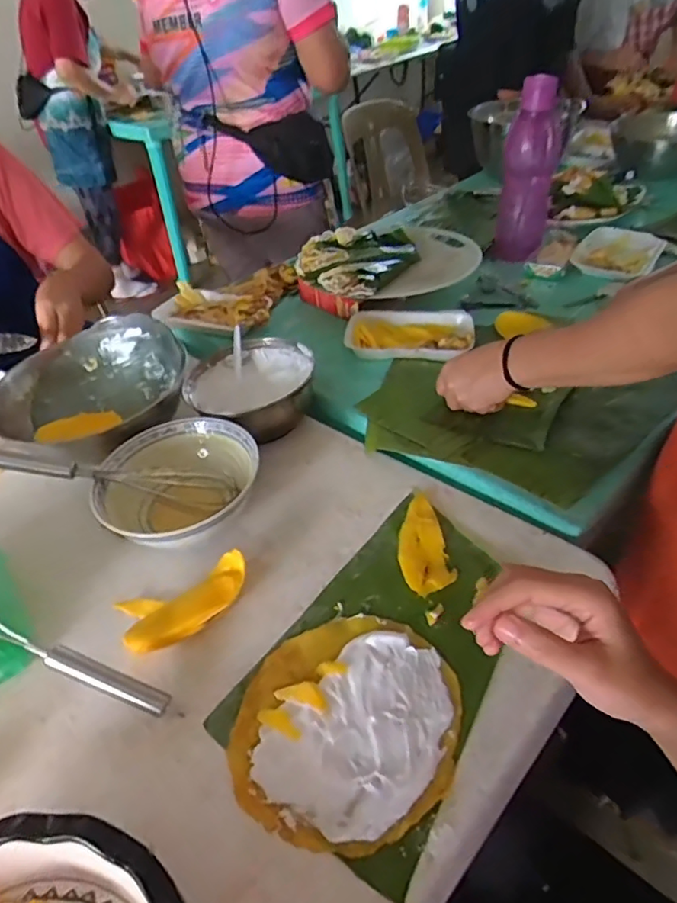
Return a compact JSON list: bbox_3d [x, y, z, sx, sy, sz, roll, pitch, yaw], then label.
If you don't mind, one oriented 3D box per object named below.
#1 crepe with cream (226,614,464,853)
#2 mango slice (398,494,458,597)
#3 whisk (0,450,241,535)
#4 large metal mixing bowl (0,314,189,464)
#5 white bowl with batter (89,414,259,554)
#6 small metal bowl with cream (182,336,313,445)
[{"bbox_3d":[0.006,0.208,0.438,0.168,0.018,0.167,-4,41,3],"label":"crepe with cream"},{"bbox_3d":[0.080,0.089,0.550,0.048,0.012,0.112,-9,41,-4],"label":"mango slice"},{"bbox_3d":[-0.249,0.024,0.597,0.279,0.050,0.060,12,41,-6],"label":"whisk"},{"bbox_3d":[-0.312,-0.073,0.717,0.225,0.089,0.213,-4,41,3],"label":"large metal mixing bowl"},{"bbox_3d":[-0.165,0.039,0.606,0.168,0.065,0.158,-4,41,3],"label":"white bowl with batter"},{"bbox_3d":[-0.113,-0.072,0.718,0.155,0.071,0.159,-4,41,3],"label":"small metal bowl with cream"}]

